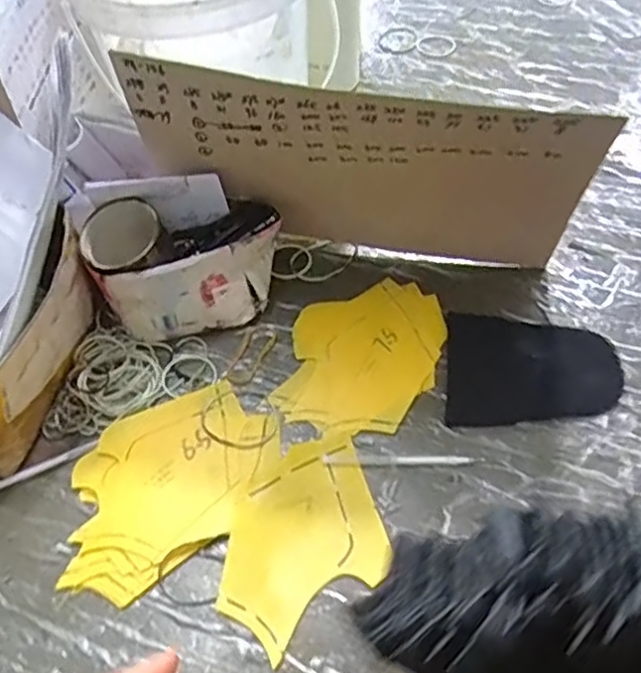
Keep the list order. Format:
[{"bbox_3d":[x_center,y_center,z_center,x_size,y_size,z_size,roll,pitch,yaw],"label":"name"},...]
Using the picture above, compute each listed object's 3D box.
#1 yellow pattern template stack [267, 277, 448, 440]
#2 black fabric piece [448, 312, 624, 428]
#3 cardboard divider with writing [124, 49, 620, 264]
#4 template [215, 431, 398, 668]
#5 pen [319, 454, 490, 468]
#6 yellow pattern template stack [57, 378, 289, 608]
[{"bbox_3d":[0.034,0.012,0.511,0.113,0.006,0.144,10,53,11],"label":"yellow pattern template stack"},{"bbox_3d":[0.158,0.027,0.490,0.122,0.007,0.094,4,52,7],"label":"black fabric piece"},{"bbox_3d":[0.032,-0.115,0.485,0.303,0.199,0.013,8,72,8],"label":"cardboard divider with writing"},{"bbox_3d":[-0.012,0.128,0.428,0.122,0.004,0.105,-28,55,-17],"label":"template"},{"bbox_3d":[0.056,0.085,0.454,0.107,0.004,0.008,1,52,4],"label":"pen"},{"bbox_3d":[-0.106,0.097,0.457,0.159,0.005,0.115,-31,56,-19],"label":"yellow pattern template stack"}]

